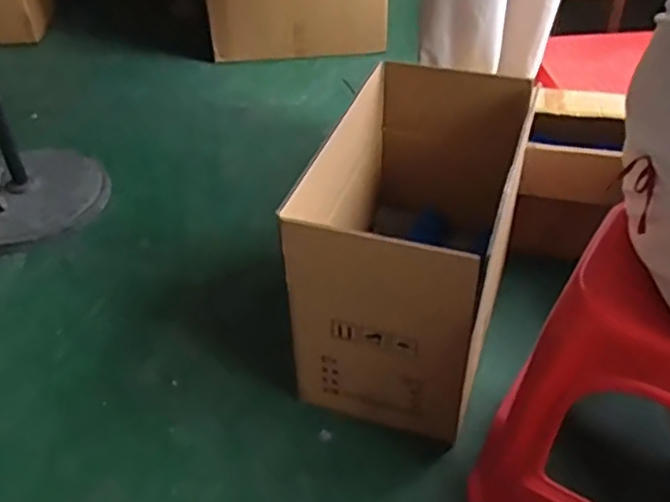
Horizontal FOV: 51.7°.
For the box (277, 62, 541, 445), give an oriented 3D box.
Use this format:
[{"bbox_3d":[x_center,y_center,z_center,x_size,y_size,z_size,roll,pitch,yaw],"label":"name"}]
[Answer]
[{"bbox_3d":[0.161,-0.060,1.323,0.321,0.435,0.641,13,43,15],"label":"box"}]

